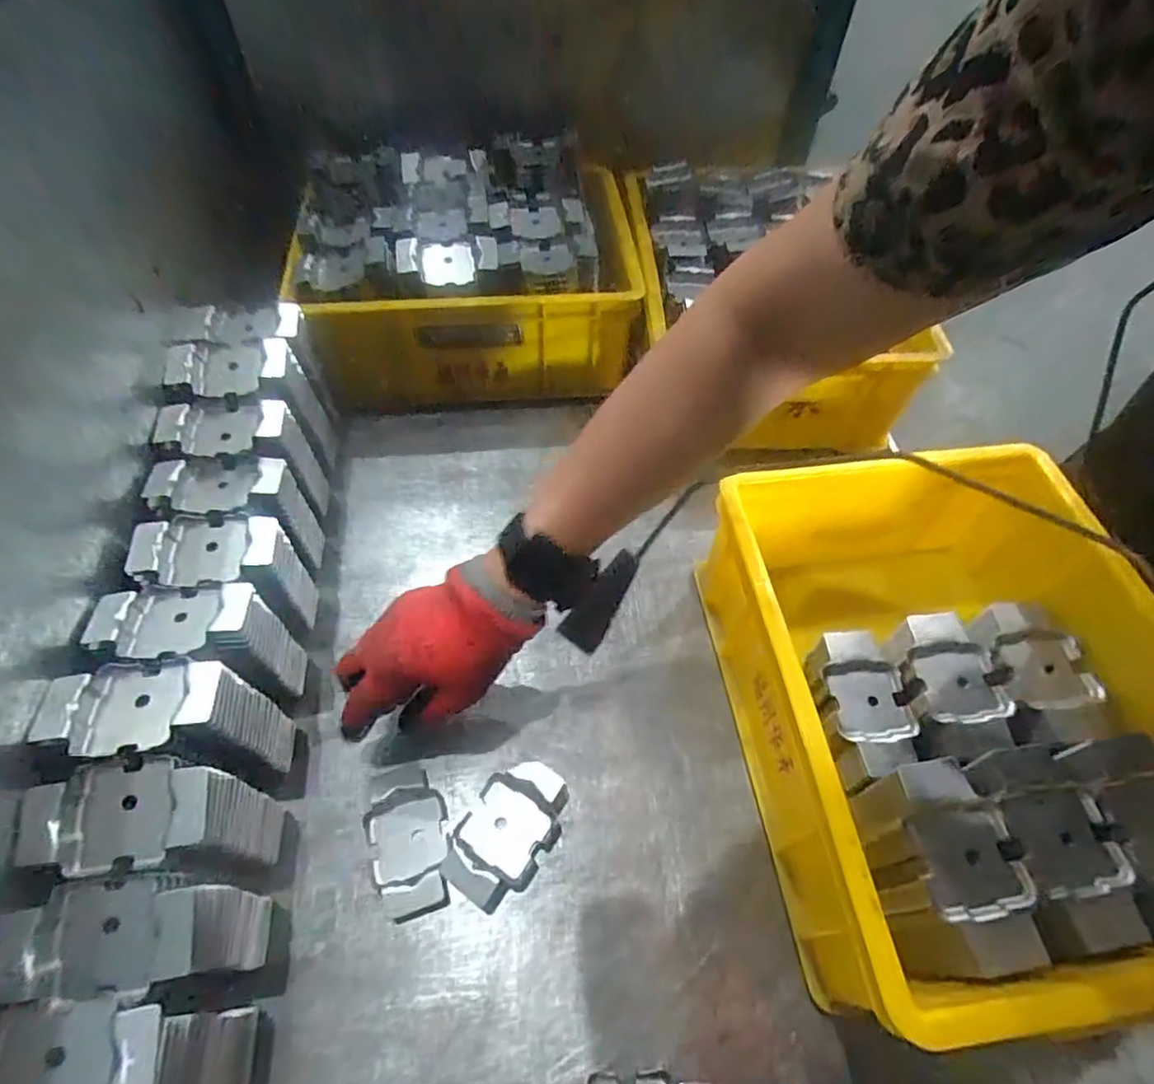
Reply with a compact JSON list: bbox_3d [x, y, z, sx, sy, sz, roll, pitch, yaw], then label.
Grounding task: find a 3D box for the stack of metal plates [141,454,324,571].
[{"bbox_3d":[-0.260,-0.014,0.501,0.096,0.126,0.049,-8,56,-7],"label":"stack of metal plates"}]

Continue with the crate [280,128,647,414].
[{"bbox_3d":[-0.106,-0.283,0.672,0.338,0.167,0.242,-7,56,-6],"label":"crate"}]

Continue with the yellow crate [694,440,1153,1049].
[{"bbox_3d":[0.252,0.108,0.432,0.268,0.129,0.338,-6,56,-5],"label":"yellow crate"}]

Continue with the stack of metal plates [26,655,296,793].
[{"bbox_3d":[-0.242,0.117,0.386,0.100,0.112,0.058,-2,56,-3],"label":"stack of metal plates"}]

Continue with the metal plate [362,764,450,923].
[{"bbox_3d":[-0.116,0.201,0.424,0.053,0.015,0.096,-14,57,-11],"label":"metal plate"}]

